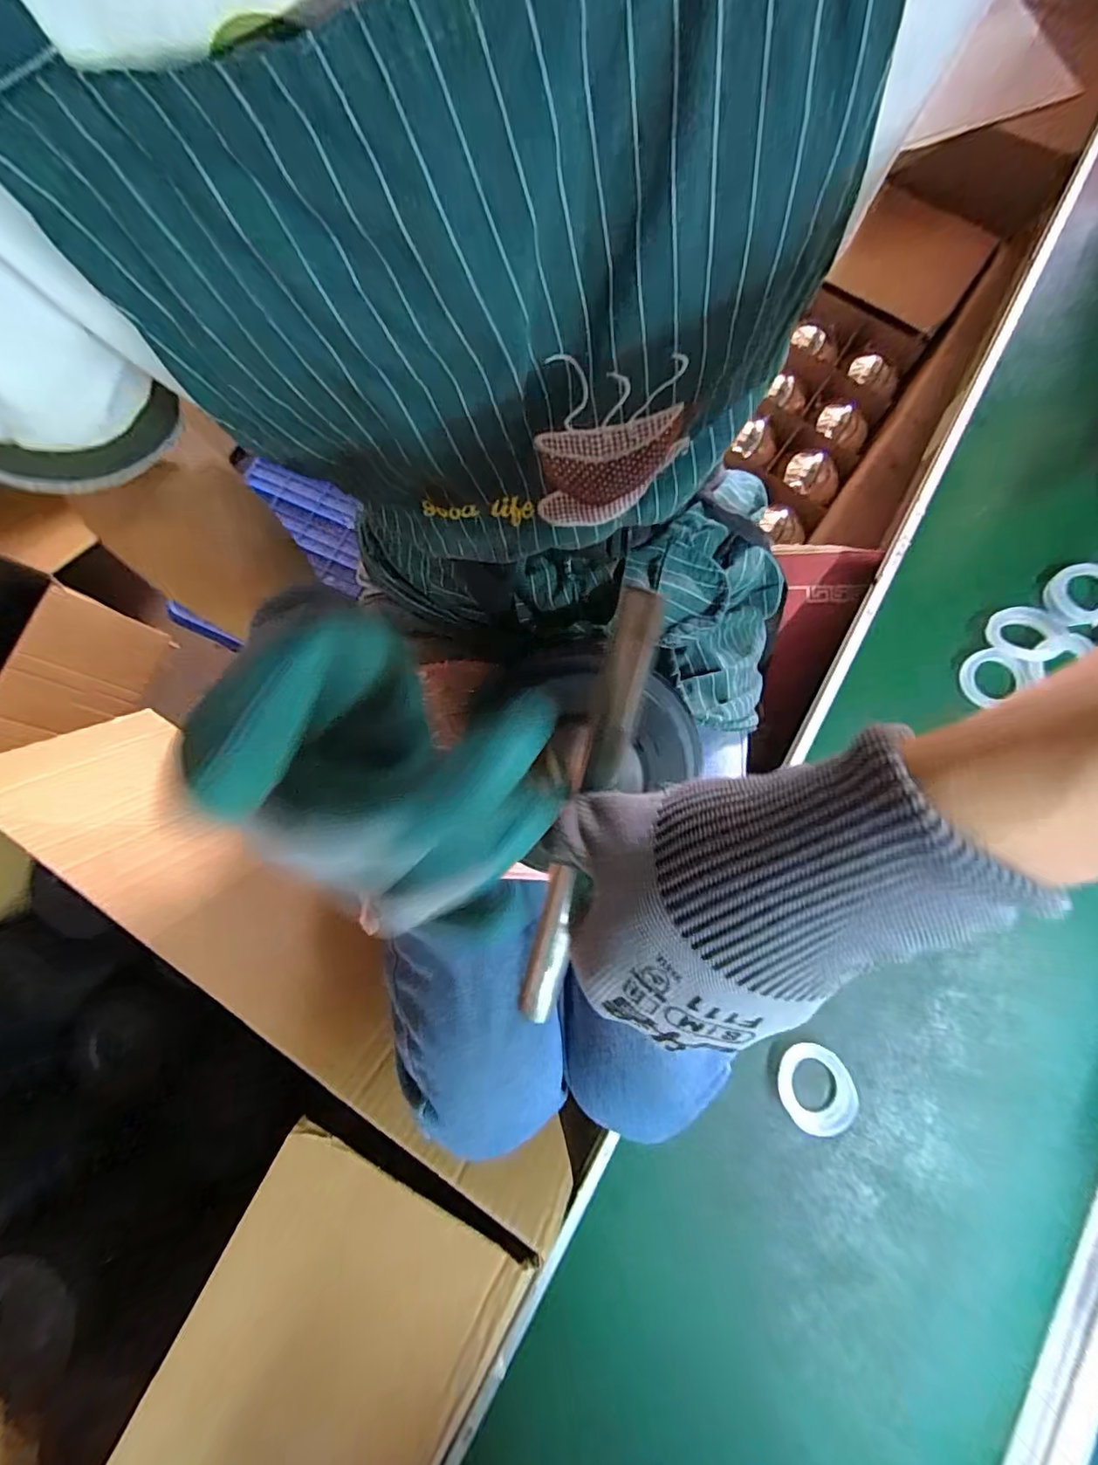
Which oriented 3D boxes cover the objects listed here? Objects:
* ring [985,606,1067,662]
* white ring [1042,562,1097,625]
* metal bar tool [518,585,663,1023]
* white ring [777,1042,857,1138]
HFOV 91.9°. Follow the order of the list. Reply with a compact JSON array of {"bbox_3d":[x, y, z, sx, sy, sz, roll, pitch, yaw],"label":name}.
[{"bbox_3d":[0.425,-0.087,0.471,0.059,0.011,0.049,-2,79,-1],"label":"ring"},{"bbox_3d":[0.482,-0.125,0.479,0.057,0.014,0.053,0,79,0],"label":"white ring"},{"bbox_3d":[0.014,0.041,0.222,0.015,0.014,0.198,14,109,2],"label":"metal bar tool"},{"bbox_3d":[0.208,0.279,0.416,0.054,0.012,0.063,-30,81,-6],"label":"white ring"}]

